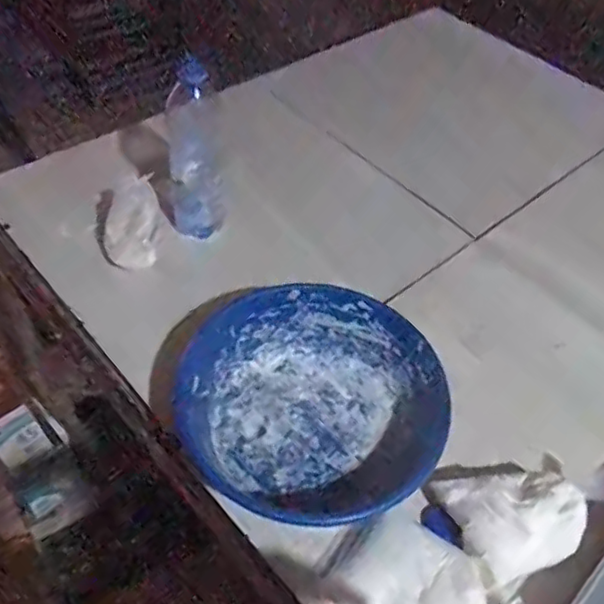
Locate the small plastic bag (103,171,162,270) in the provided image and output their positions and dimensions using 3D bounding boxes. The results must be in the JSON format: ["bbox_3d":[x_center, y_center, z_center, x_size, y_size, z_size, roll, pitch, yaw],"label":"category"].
[{"bbox_3d":[-0.208,-0.098,0.775,0.071,0.097,0.070,-8,50,-10],"label":"small plastic bag"}]

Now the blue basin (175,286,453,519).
[{"bbox_3d":[0.009,0.094,0.650,0.258,0.070,0.232,6,49,2],"label":"blue basin"}]

